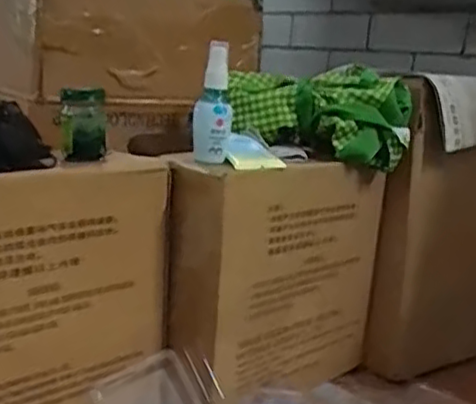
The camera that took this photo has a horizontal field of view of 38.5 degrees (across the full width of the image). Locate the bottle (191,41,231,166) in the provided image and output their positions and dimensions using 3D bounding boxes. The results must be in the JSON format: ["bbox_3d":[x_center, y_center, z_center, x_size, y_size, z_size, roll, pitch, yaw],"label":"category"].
[{"bbox_3d":[-0.025,-0.100,0.690,0.036,0.118,0.033,4,11,-1],"label":"bottle"}]

